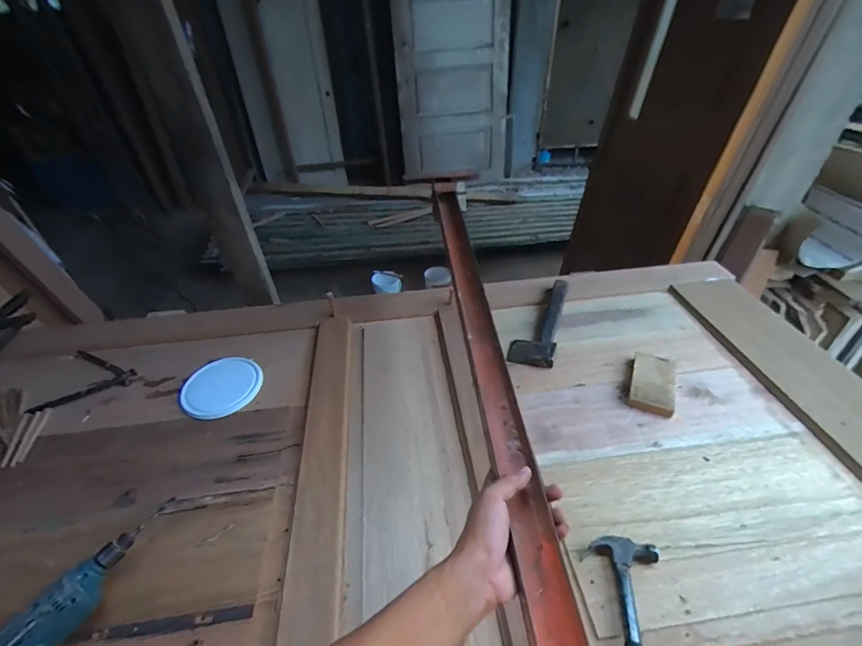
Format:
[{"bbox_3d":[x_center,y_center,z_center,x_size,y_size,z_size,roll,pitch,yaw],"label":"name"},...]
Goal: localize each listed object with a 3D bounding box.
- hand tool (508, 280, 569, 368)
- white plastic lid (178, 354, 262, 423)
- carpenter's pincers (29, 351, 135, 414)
[{"bbox_3d":[0.295,-0.015,1.060,0.113,0.038,0.338,12,43,17],"label":"hand tool"},{"bbox_3d":[-0.494,0.145,0.938,0.169,0.020,0.179,-2,41,2],"label":"white plastic lid"},{"bbox_3d":[-0.845,0.151,0.943,0.200,0.023,0.169,12,44,18],"label":"carpenter's pincers"}]

